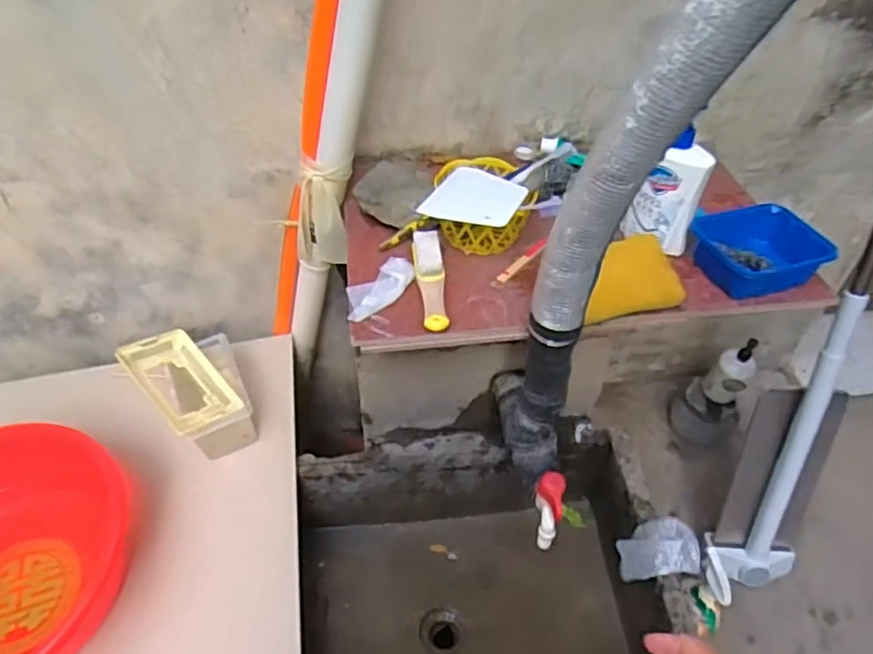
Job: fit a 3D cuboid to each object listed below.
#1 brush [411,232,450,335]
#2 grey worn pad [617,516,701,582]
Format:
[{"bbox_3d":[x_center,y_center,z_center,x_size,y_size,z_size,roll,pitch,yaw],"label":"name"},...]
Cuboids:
[{"bbox_3d":[-0.007,-0.060,0.780,0.034,0.023,0.155,-5,49,-5],"label":"brush"},{"bbox_3d":[0.315,0.318,0.906,0.088,0.088,0.079,-2,49,-2],"label":"grey worn pad"}]

